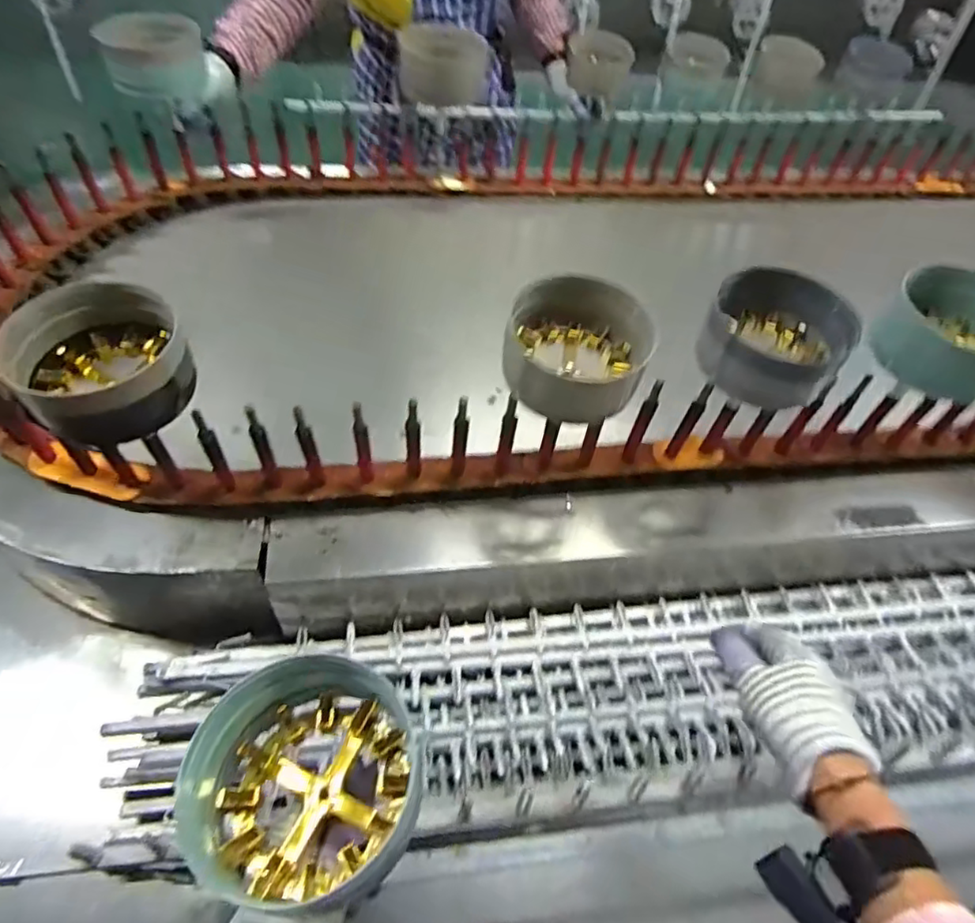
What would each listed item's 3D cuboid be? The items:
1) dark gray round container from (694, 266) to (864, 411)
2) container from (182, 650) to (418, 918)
[{"bbox_3d":[0.299,-0.133,0.648,0.126,0.068,0.136,3,50,-3],"label":"dark gray round container"},{"bbox_3d":[-0.113,0.205,0.398,0.132,0.079,0.141,3,50,-3],"label":"container"}]

